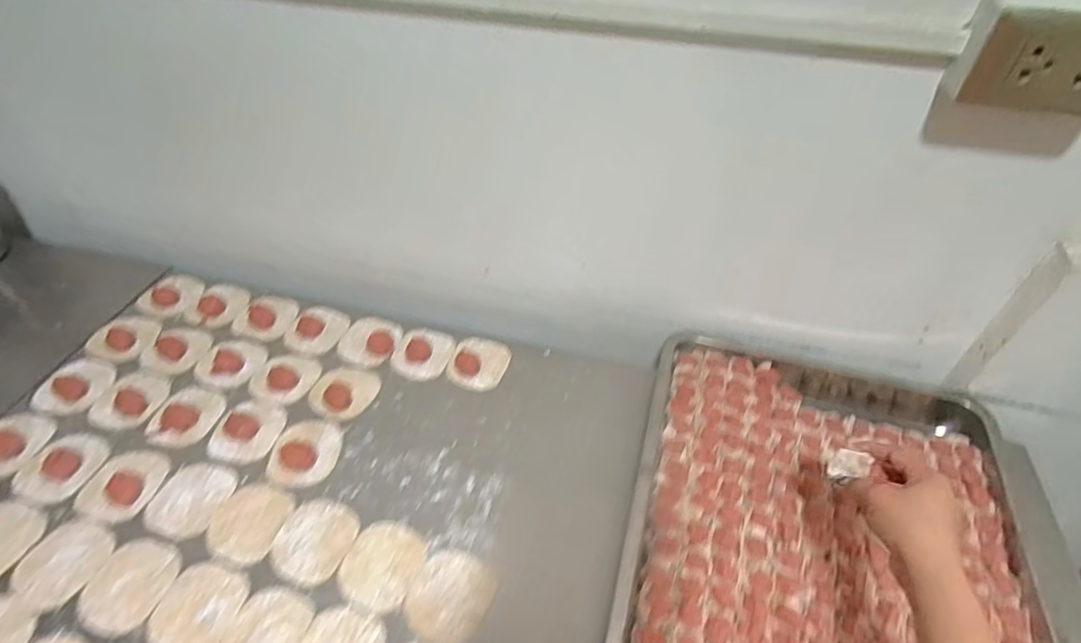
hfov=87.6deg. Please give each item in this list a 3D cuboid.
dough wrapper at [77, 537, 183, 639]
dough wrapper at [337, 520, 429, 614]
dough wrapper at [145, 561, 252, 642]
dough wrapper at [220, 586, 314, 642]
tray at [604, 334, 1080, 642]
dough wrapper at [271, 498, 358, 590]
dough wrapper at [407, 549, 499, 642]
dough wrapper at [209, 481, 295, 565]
[{"bbox_3d":[-0.402,0.256,0.550,0.075,0.004,0.086,12,45,9],"label":"dough wrapper"},{"bbox_3d":[-0.161,0.244,0.570,0.076,0.004,0.085,17,46,14],"label":"dough wrapper"},{"bbox_3d":[-0.327,0.274,0.536,0.076,0.004,0.084,12,45,9],"label":"dough wrapper"},{"bbox_3d":[-0.255,0.291,0.519,0.071,0.004,0.086,11,45,8],"label":"dough wrapper"},{"bbox_3d":[0.285,0.269,0.542,0.413,0.054,0.608,14,47,9],"label":"tray"},{"bbox_3d":[-0.236,0.227,0.586,0.079,0.004,0.088,14,45,11],"label":"dough wrapper"},{"bbox_3d":[-0.087,0.269,0.551,0.079,0.004,0.086,1,44,-1],"label":"dough wrapper"},{"bbox_3d":[-0.310,0.212,0.602,0.074,0.004,0.083,12,45,10],"label":"dough wrapper"}]

